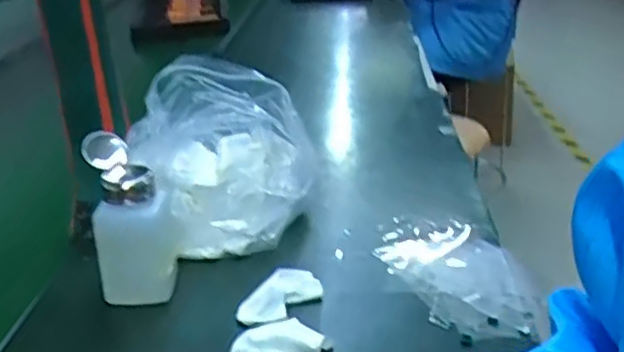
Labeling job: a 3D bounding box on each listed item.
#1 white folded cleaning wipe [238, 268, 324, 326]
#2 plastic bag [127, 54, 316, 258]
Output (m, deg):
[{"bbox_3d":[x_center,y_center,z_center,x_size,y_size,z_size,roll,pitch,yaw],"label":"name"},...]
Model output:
[{"bbox_3d":[-0.021,0.090,0.519,0.039,0.021,0.077,12,26,31],"label":"white folded cleaning wipe"},{"bbox_3d":[-0.079,-0.014,0.593,0.156,0.143,0.120,-9,23,-16],"label":"plastic bag"}]

